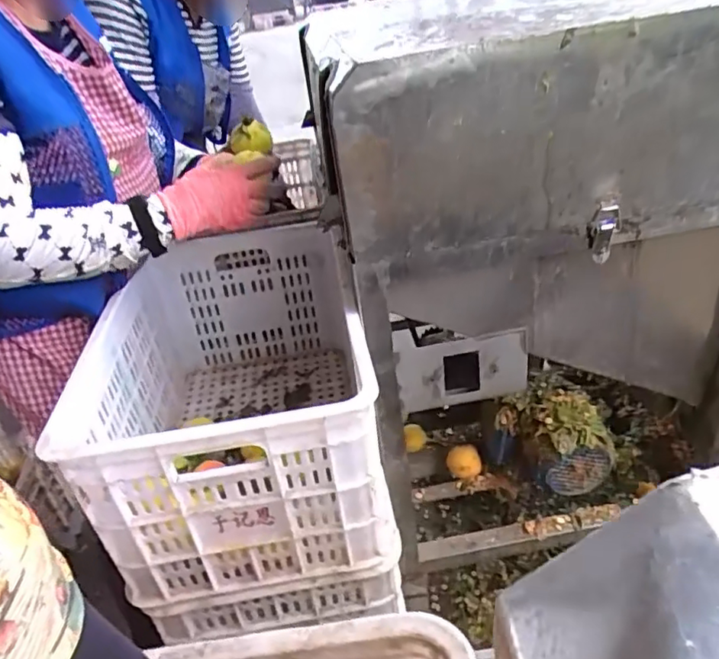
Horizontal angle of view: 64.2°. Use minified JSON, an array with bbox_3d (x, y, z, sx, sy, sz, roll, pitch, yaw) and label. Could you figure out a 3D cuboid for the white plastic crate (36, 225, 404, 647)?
[{"bbox_3d":[-0.170,0.073,0.886,0.352,0.283,0.545,-11,33,-4],"label":"white plastic crate"}]

